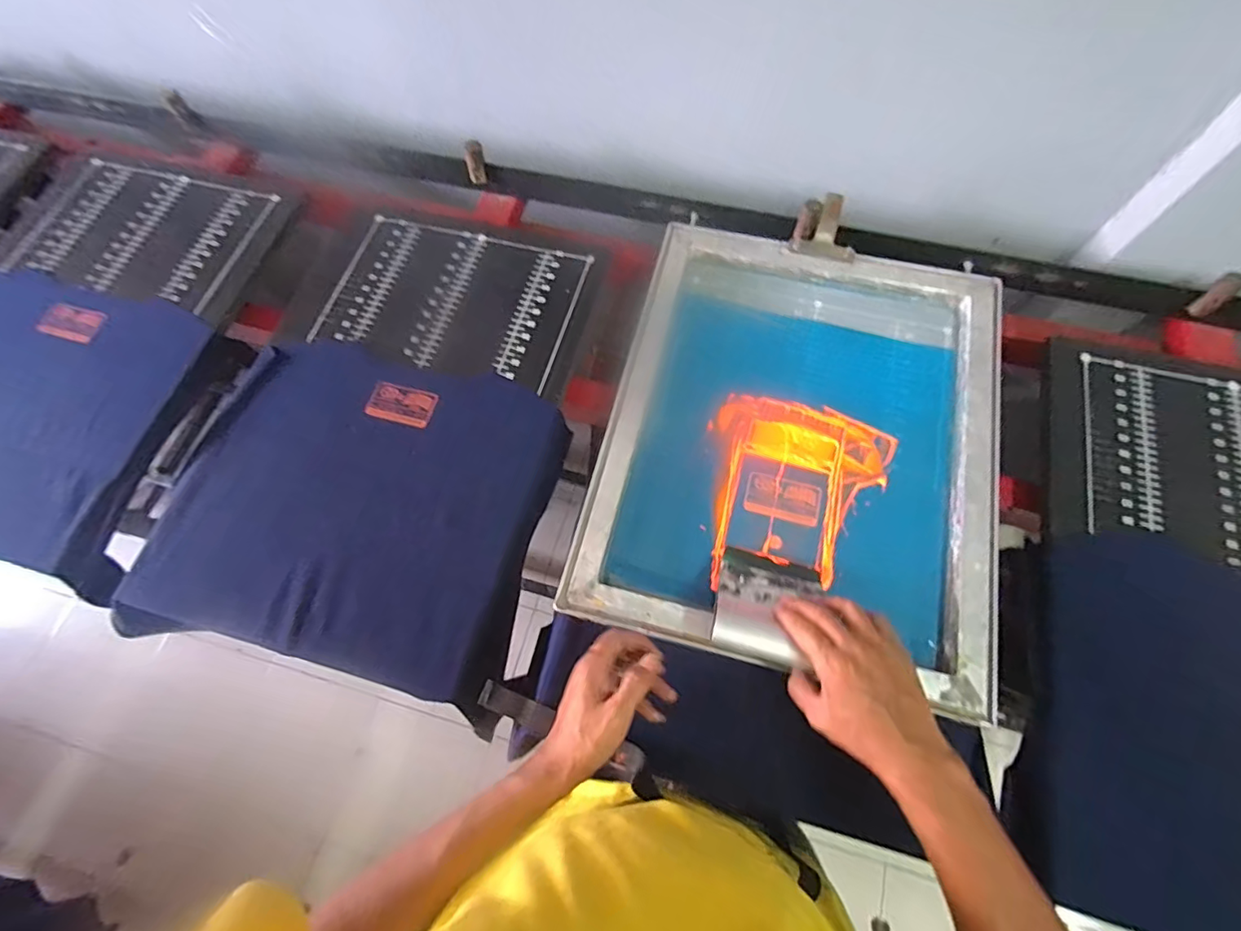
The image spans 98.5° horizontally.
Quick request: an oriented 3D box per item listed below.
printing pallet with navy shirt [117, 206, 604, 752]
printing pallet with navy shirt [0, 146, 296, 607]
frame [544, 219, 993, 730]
[{"bbox_3d":[-0.279,-0.063,0.664,0.424,0.033,0.590,11,71,7],"label":"printing pallet with navy shirt"},{"bbox_3d":[-0.736,-0.184,0.720,0.453,0.041,0.604,13,71,7],"label":"printing pallet with navy shirt"},{"bbox_3d":[0.197,-0.037,0.602,0.408,0.052,0.507,12,71,7],"label":"frame"}]

